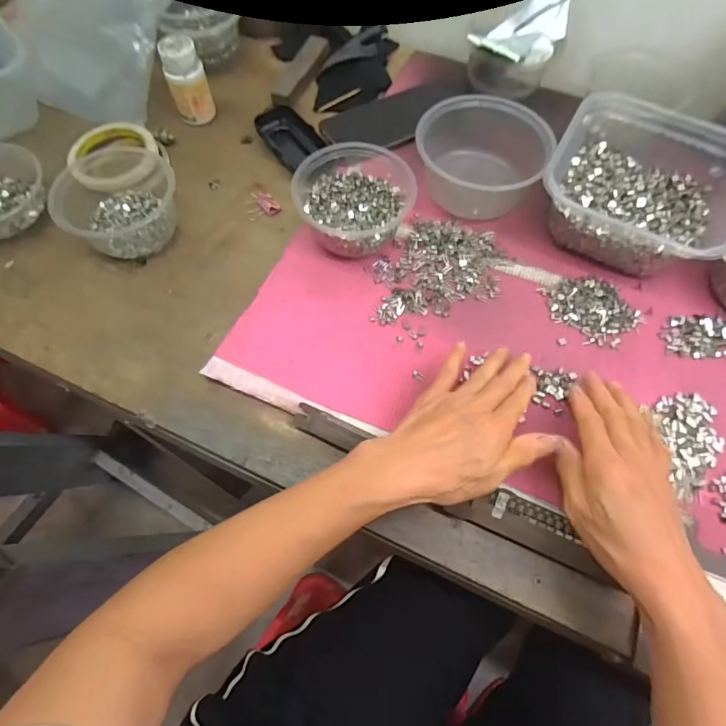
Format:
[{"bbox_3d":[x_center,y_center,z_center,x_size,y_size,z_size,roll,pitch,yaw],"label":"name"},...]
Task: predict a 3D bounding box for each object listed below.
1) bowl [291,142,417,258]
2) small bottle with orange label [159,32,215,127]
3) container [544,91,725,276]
[{"bbox_3d":[-0.014,-0.170,0.466,0.114,0.057,0.122,0,67,0],"label":"bowl"},{"bbox_3d":[-0.205,-0.329,0.537,0.045,0.080,0.042,-20,67,-8],"label":"small bottle with orange label"},{"bbox_3d":[0.274,-0.174,0.461,0.169,0.072,0.158,27,69,12],"label":"container"}]

